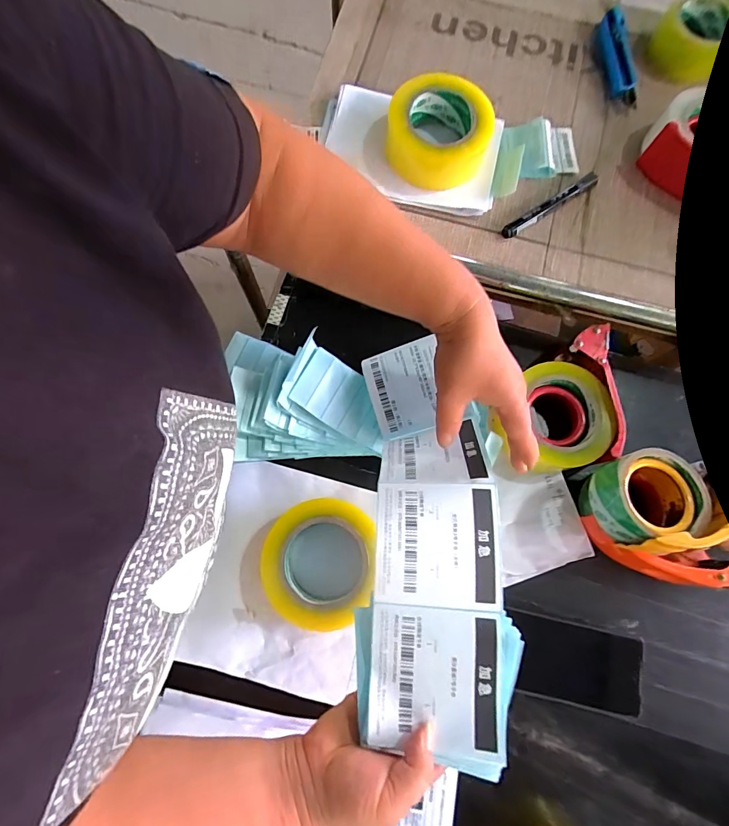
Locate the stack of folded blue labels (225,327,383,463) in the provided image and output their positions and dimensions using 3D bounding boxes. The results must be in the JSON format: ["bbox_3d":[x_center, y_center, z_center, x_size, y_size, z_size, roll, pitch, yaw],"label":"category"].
[{"bbox_3d":[-0.069,-0.023,0.467,0.163,0.049,0.142,-2,75,-2],"label":"stack of folded blue labels"}]

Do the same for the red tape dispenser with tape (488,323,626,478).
[{"bbox_3d":[0.211,-0.011,0.472,0.129,0.057,0.151,-5,75,-3],"label":"red tape dispenser with tape"}]

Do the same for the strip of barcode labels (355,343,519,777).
[{"bbox_3d":[0.053,0.091,0.379,0.123,0.074,0.364,-2,60,-2],"label":"strip of barcode labels"}]

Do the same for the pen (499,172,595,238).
[{"bbox_3d":[0.228,-0.255,0.512,0.143,0.017,0.015,-33,80,-8],"label":"pen"}]

